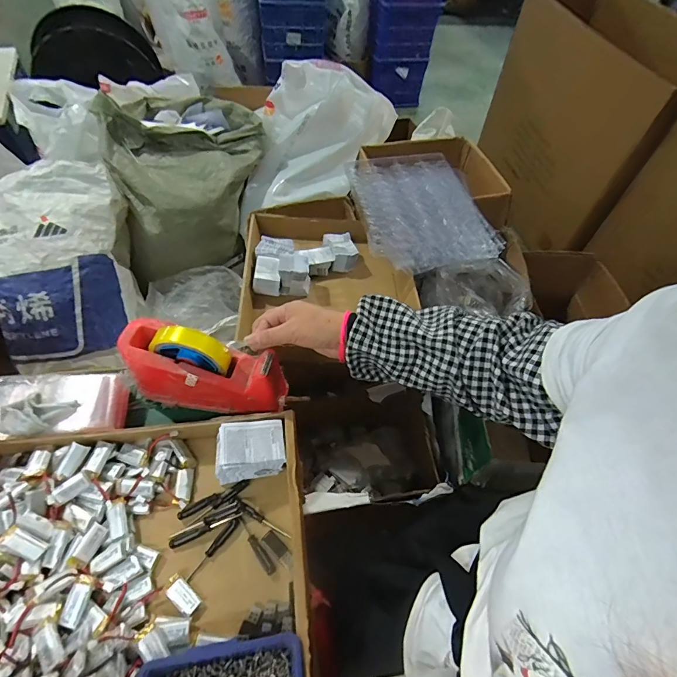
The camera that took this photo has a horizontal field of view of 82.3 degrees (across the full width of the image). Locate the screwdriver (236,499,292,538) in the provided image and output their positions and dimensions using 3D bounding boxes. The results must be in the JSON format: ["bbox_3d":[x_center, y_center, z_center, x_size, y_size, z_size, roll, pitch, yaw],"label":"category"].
[{"bbox_3d":[-0.088,0.212,0.455,0.073,0.009,0.010,25,58,13],"label":"screwdriver"}]

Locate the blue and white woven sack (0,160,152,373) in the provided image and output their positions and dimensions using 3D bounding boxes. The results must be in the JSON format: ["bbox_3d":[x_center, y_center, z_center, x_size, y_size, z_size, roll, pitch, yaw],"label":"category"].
[{"bbox_3d":[-0.752,-0.178,1.046,0.357,0.415,0.400,-14,58,-13],"label":"blue and white woven sack"}]

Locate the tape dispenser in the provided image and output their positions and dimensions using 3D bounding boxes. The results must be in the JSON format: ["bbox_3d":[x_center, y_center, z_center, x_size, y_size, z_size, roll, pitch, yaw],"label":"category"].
[{"bbox_3d":[-0.170,0.039,0.494,0.193,0.113,0.065,13,56,5],"label":"tape dispenser"}]

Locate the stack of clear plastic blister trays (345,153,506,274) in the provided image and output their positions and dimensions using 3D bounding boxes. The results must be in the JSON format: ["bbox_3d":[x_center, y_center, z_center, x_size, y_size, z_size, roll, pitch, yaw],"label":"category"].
[{"bbox_3d":[0.191,-0.321,0.920,0.306,0.068,0.360,-10,57,-10],"label":"stack of clear plastic blister trays"}]

